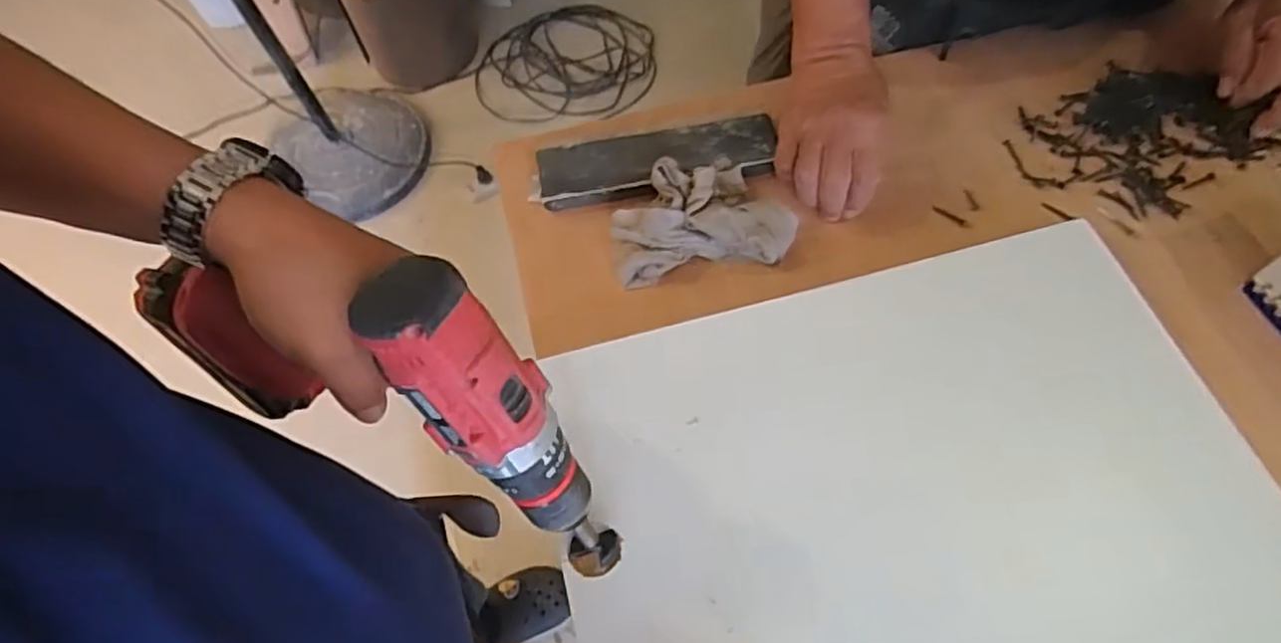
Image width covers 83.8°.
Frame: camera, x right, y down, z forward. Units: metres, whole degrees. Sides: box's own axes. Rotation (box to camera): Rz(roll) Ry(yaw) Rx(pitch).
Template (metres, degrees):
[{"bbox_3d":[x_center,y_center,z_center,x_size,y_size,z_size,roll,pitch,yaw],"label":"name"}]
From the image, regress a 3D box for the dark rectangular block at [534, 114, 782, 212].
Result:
[{"bbox_3d":[0.011,-0.146,0.649,0.220,0.020,0.067,-10,60,-2],"label":"dark rectangular block"}]

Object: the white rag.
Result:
[{"bbox_3d":[0.048,-0.092,0.603,0.144,0.039,0.097,-10,60,-2],"label":"white rag"}]

